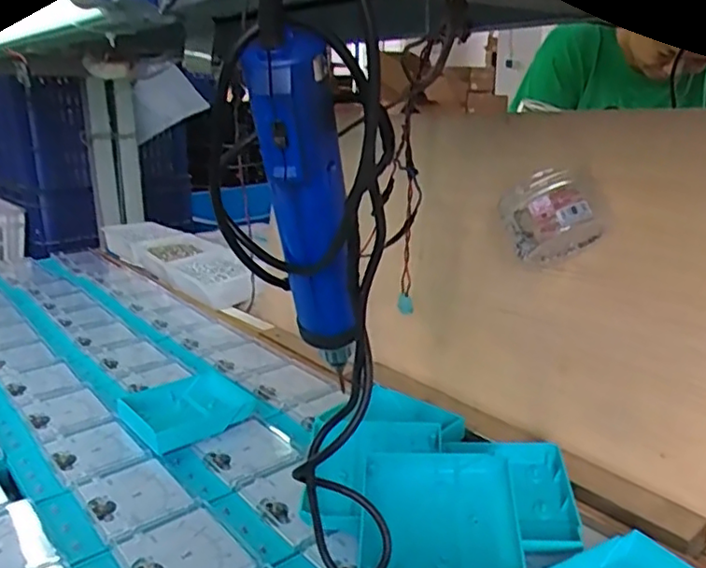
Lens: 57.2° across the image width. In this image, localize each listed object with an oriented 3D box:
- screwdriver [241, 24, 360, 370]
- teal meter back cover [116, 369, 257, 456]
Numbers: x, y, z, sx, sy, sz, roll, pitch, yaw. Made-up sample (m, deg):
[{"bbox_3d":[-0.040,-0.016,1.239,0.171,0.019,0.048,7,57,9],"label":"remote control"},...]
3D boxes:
[{"bbox_3d":[-0.019,-0.026,0.354,0.045,0.214,0.042,5,40,15],"label":"screwdriver"},{"bbox_3d":[-0.177,0.133,0.701,0.125,0.024,0.114,-14,23,-37],"label":"teal meter back cover"}]

